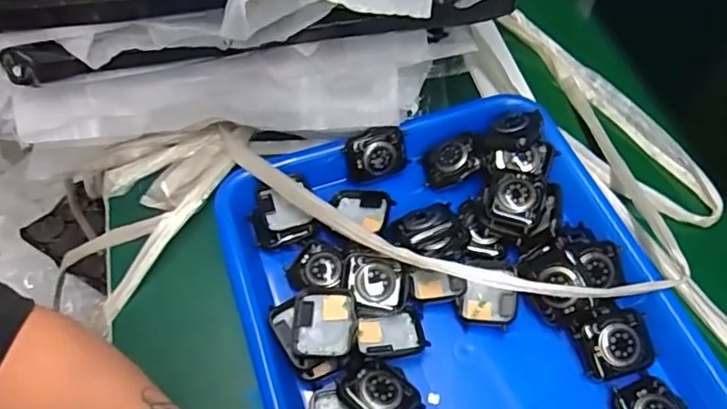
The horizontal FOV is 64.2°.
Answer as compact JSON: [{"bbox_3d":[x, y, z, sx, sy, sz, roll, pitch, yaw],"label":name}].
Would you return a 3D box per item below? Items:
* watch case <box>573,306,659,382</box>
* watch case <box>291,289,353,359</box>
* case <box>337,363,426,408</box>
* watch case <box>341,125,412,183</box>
[{"bbox_3d":[0.153,0.084,0.349,0.043,0.010,0.036,-17,82,1],"label":"watch case"},{"bbox_3d":[-0.024,0.072,0.351,0.036,0.006,0.041,-2,63,5],"label":"watch case"},{"bbox_3d":[0.011,0.112,0.337,0.036,0.016,0.042,-38,65,-20],"label":"case"},{"bbox_3d":[0.009,-0.037,0.423,0.045,0.039,0.012,-22,31,-13],"label":"watch case"}]

